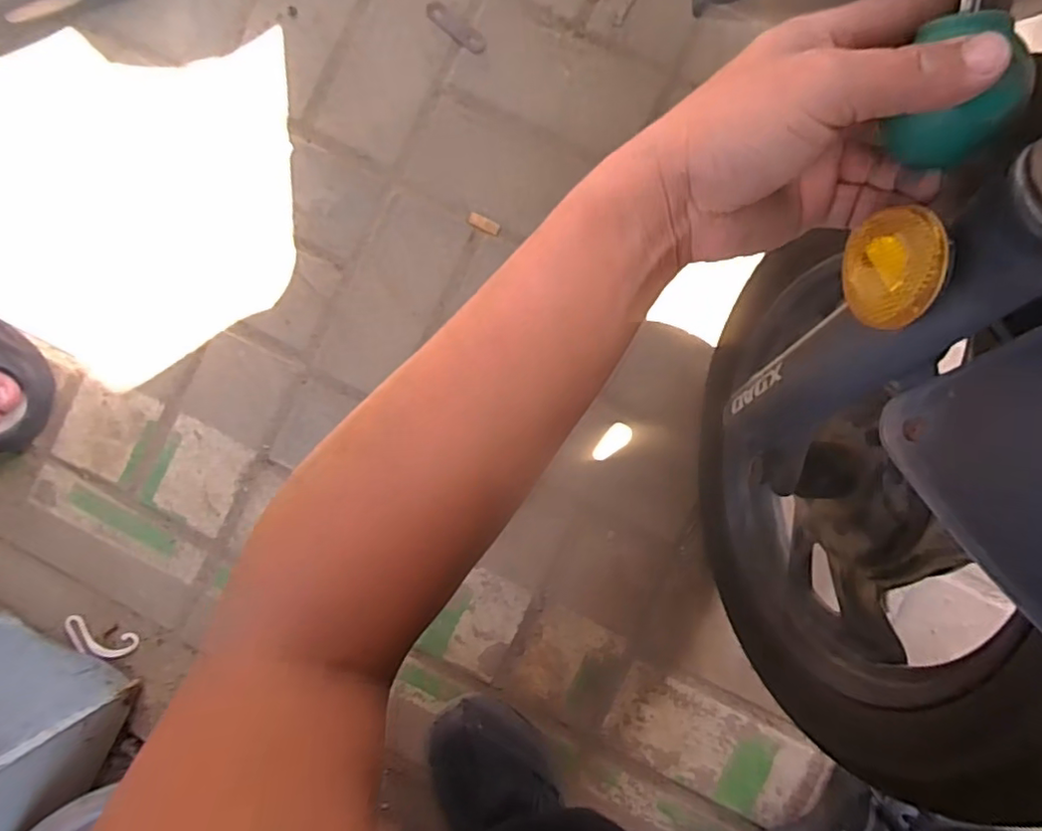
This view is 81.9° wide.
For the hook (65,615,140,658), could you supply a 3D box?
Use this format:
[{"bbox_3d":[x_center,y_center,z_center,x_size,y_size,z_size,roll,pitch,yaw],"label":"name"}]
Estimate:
[{"bbox_3d":[-0.414,0.220,0.590,0.067,0.013,0.029,26,92,-13],"label":"hook"}]

